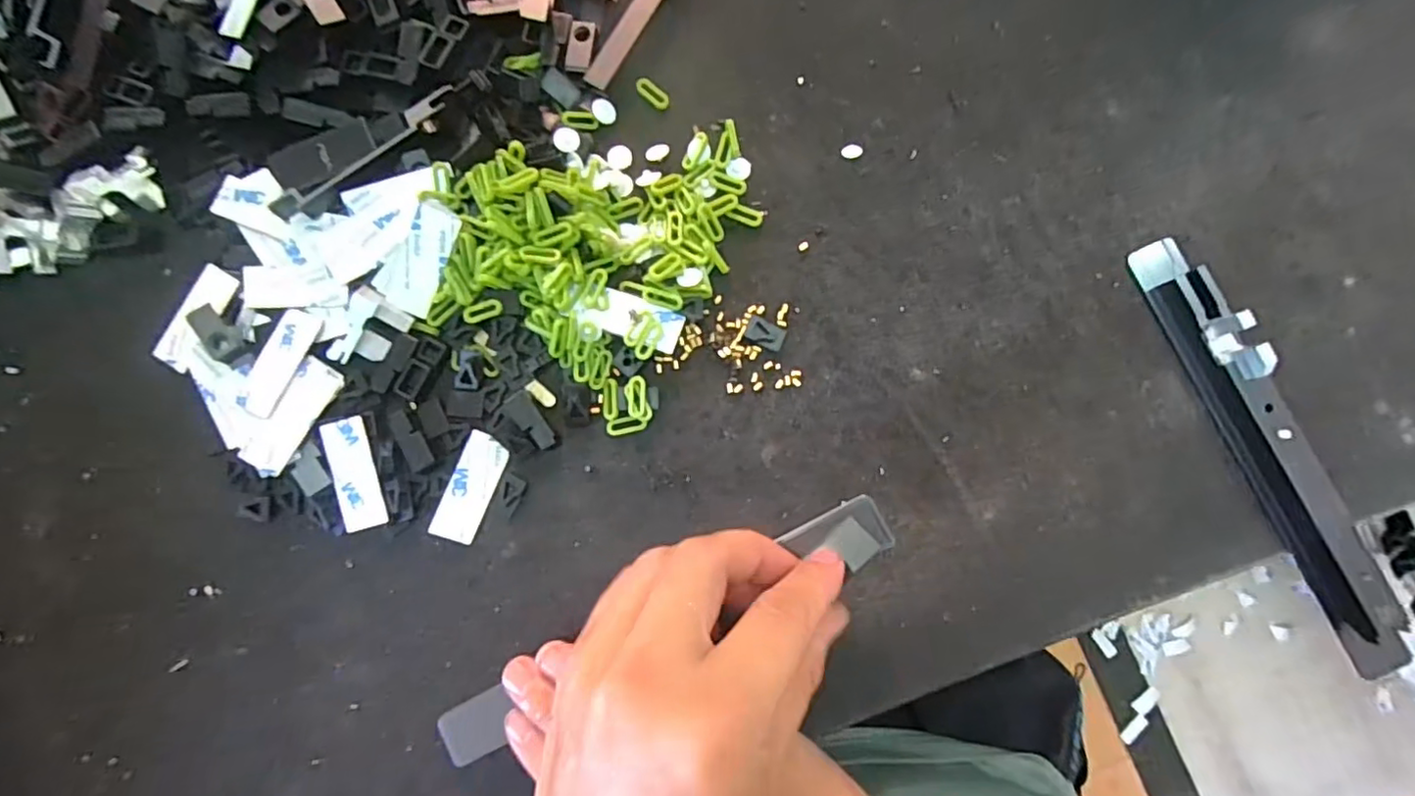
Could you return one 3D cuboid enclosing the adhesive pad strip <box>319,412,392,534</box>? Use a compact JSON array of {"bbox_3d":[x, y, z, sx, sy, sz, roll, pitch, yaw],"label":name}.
[{"bbox_3d":[-0.165,0.036,0.279,0.019,0.004,0.052,-15,92,-11],"label":"adhesive pad strip"}]

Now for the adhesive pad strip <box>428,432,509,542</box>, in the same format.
[{"bbox_3d":[-0.111,0.042,0.282,0.020,0.004,0.051,24,85,-19],"label":"adhesive pad strip"}]

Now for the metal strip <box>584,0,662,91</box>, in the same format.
[{"bbox_3d":[-0.035,-0.191,0.302,0.012,0.007,0.082,31,86,4],"label":"metal strip"}]

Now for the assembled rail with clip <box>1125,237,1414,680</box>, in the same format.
[{"bbox_3d":[0.250,0.023,0.265,0.021,0.024,0.205,-24,84,-1],"label":"assembled rail with clip"}]

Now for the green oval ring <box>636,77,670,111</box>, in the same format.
[{"bbox_3d":[-0.027,-0.154,0.302,0.020,0.004,0.009,39,87,5],"label":"green oval ring"}]

